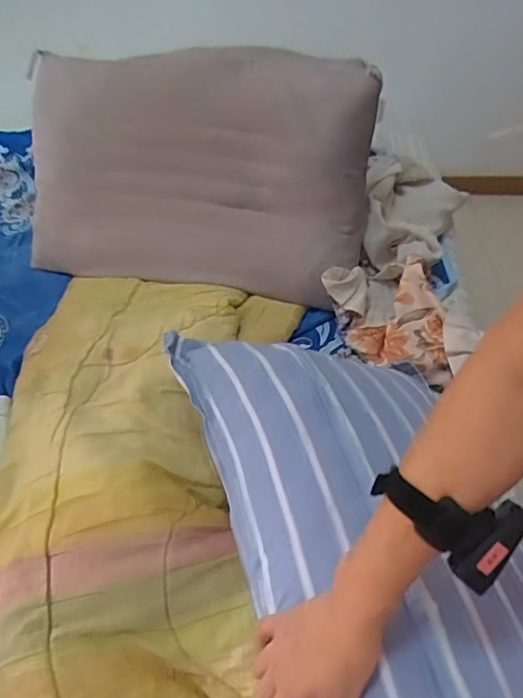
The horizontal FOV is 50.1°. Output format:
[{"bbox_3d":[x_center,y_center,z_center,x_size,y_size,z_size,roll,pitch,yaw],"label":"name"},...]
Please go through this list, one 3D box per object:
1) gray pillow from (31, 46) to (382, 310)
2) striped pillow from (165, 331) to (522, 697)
[{"bbox_3d":[-0.141,-0.319,1.016,0.656,0.441,0.120,8,21,10],"label":"gray pillow"},{"bbox_3d":[0.114,0.193,0.587,0.328,0.145,0.690,-10,39,-7],"label":"striped pillow"}]

